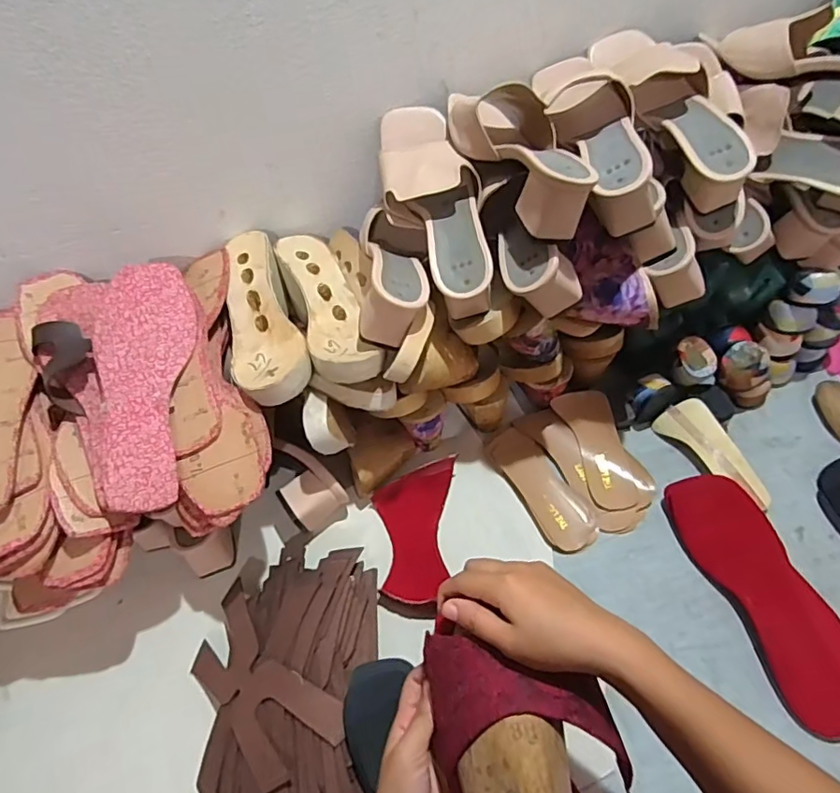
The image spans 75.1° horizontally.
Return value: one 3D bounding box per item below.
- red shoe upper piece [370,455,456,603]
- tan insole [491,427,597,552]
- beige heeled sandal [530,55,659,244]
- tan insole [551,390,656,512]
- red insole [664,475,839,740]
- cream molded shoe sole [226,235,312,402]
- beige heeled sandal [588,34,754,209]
[{"bbox_3d":[-0.011,0.148,0.616,0.087,0.031,0.162,2,53,6],"label":"red shoe upper piece"},{"bbox_3d":[0.145,0.103,0.638,0.064,0.020,0.155,-24,55,-14],"label":"tan insole"},{"bbox_3d":[0.179,-0.276,0.557,0.078,0.088,0.239,-8,51,-1],"label":"beige heeled sandal"},{"bbox_3d":[0.220,0.062,0.662,0.067,0.032,0.155,-17,67,-8],"label":"tan insole"},{"bbox_3d":[0.345,0.190,0.544,0.082,0.044,0.241,-16,53,-8],"label":"red insole"},{"bbox_3d":[-0.174,-0.082,0.584,0.077,0.054,0.224,-19,52,-9],"label":"cream molded shoe sole"},{"bbox_3d":[0.263,-0.310,0.583,0.086,0.078,0.238,-21,72,-11],"label":"beige heeled sandal"}]

